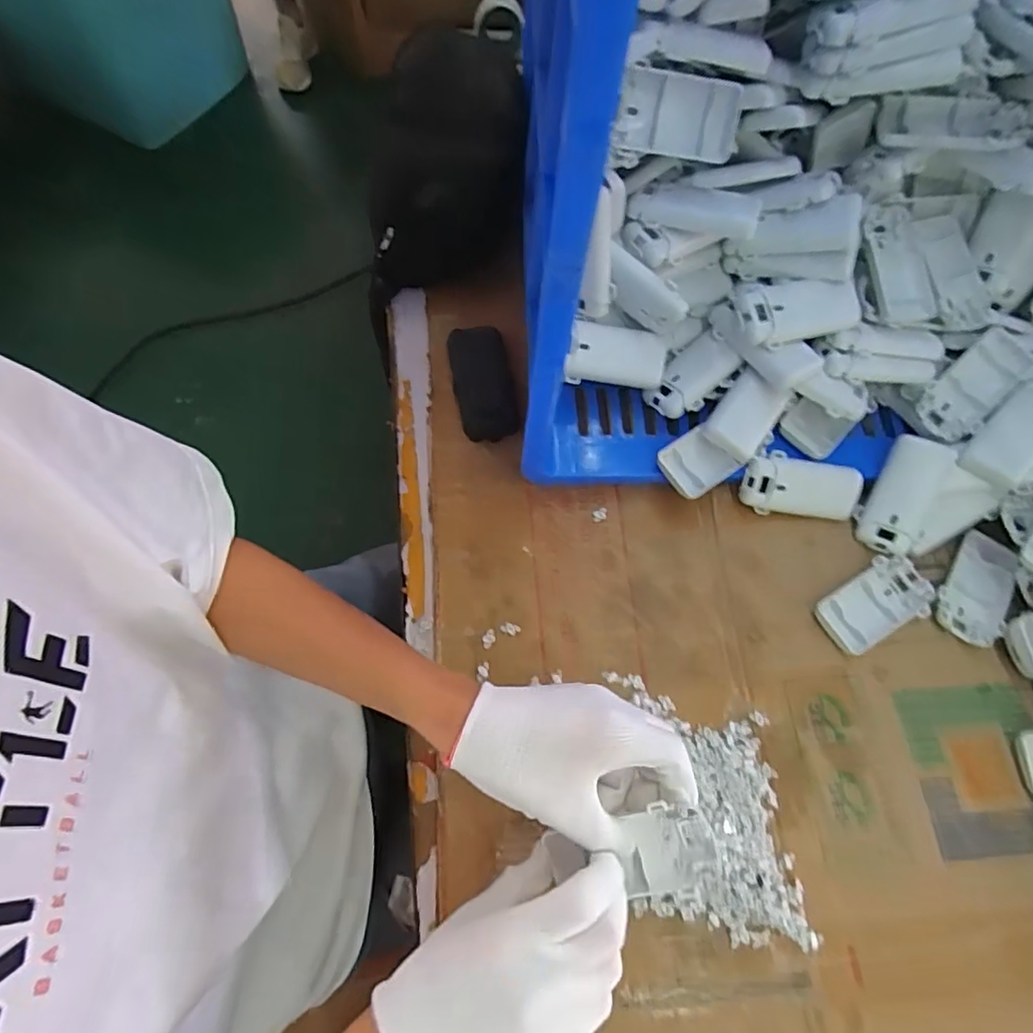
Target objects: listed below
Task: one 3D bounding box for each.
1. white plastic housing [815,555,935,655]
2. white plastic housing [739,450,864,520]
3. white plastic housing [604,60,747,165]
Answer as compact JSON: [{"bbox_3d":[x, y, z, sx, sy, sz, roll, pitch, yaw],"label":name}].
[{"bbox_3d":[0.288,0.070,0.471,0.097,0.016,0.053,-33,72,-15],"label":"white plastic housing"},{"bbox_3d":[0.237,-0.025,0.493,0.098,0.020,0.050,4,105,-4],"label":"white plastic housing"},{"bbox_3d":[0.113,-0.274,0.412,0.091,0.057,0.017,1,24,-9],"label":"white plastic housing"}]

